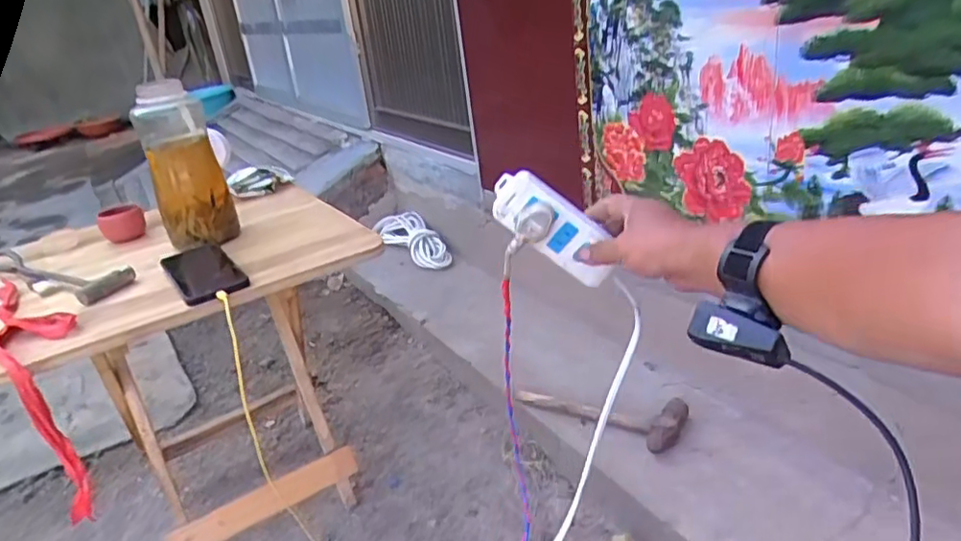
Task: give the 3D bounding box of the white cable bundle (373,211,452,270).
[{"bbox_3d":[-0.214,-0.099,1.926,0.136,0.079,0.374,-18,26,-22],"label":"white cable bundle"}]

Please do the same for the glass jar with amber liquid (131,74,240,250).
[{"bbox_3d":[-0.437,-0.157,0.922,0.098,0.224,0.094,-18,26,-22],"label":"glass jar with amber liquid"}]

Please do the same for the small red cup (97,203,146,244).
[{"bbox_3d":[-0.576,-0.079,1.009,0.065,0.050,0.053,-23,28,-31],"label":"small red cup"}]

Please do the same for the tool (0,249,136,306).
[{"bbox_3d":[-0.594,-0.004,0.883,0.314,0.020,0.078,9,29,32],"label":"tool"}]

